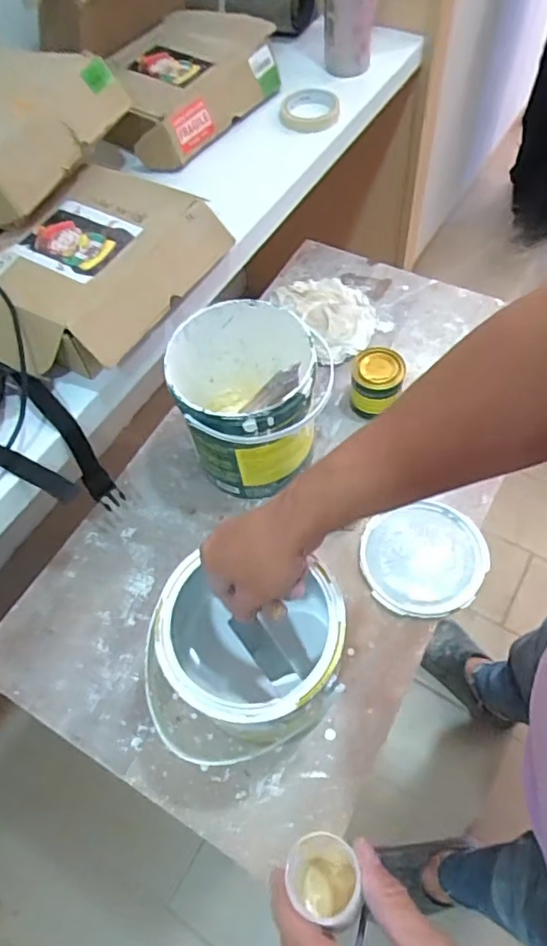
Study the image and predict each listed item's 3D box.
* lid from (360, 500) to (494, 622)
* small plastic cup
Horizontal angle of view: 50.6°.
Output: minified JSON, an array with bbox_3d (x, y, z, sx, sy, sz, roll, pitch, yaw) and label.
[{"bbox_3d":[0.190,0.109,0.730,0.155,0.013,0.139,-16,59,-6],"label":"lid"},{"bbox_3d":[0.028,0.229,0.328,0.039,0.046,0.037,-2,59,3],"label":"small plastic cup"}]

